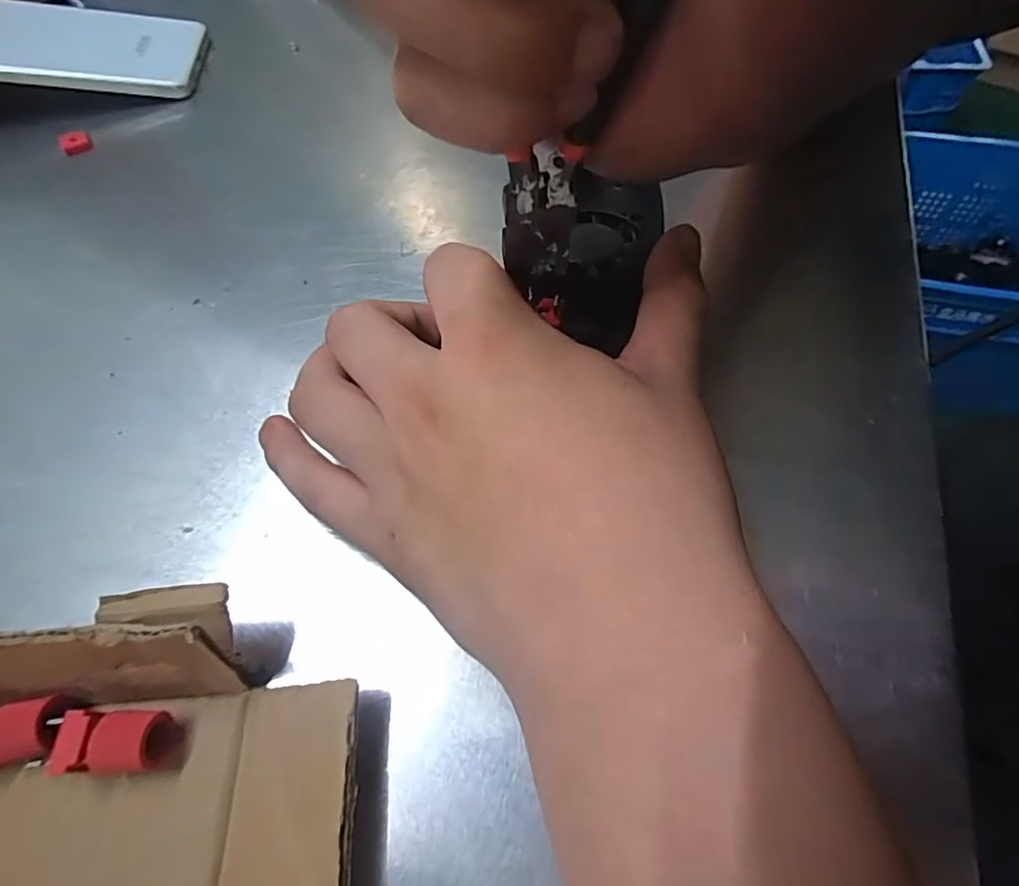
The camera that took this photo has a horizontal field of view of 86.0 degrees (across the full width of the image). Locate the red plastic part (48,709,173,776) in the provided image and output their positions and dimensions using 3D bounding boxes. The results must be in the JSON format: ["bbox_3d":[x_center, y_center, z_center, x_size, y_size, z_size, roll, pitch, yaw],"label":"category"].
[{"bbox_3d":[-0.099,0.075,0.138,0.022,0.011,0.014,-3,61,2],"label":"red plastic part"}]

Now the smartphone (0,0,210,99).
[{"bbox_3d":[-0.265,-0.229,0.311,0.165,0.009,0.071,0,60,-11],"label":"smartphone"}]

